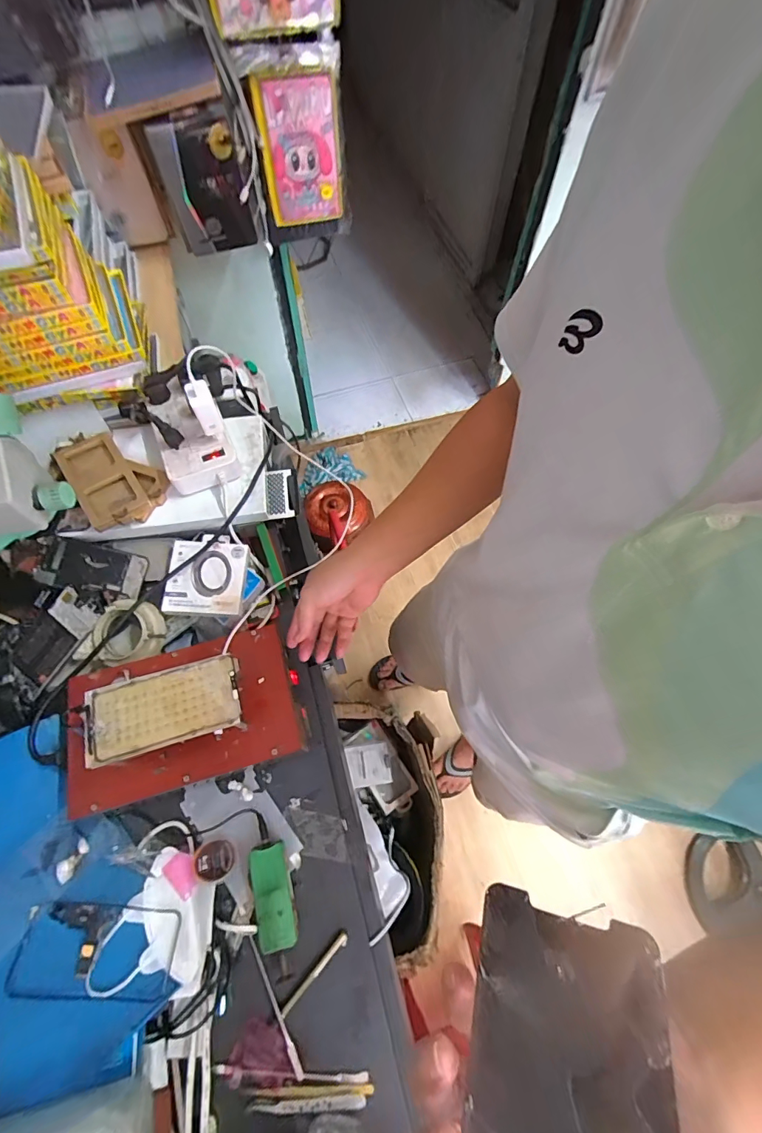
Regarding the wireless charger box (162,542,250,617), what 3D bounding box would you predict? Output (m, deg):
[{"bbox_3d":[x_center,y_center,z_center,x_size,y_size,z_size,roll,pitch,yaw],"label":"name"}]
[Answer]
[{"bbox_3d":[-0.249,0.015,0.621,0.104,0.023,0.102,0,65,0],"label":"wireless charger box"}]

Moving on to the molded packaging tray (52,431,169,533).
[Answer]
[{"bbox_3d":[-0.390,-0.129,0.644,0.114,0.031,0.157,-35,70,-15],"label":"molded packaging tray"}]

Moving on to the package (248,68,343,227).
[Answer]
[{"bbox_3d":[-0.162,-0.820,0.881,0.153,0.231,0.049,-24,69,-10],"label":"package"}]

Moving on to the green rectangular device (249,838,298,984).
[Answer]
[{"bbox_3d":[-0.117,0.382,0.490,0.040,0.029,0.129,-14,66,-7],"label":"green rectangular device"}]

